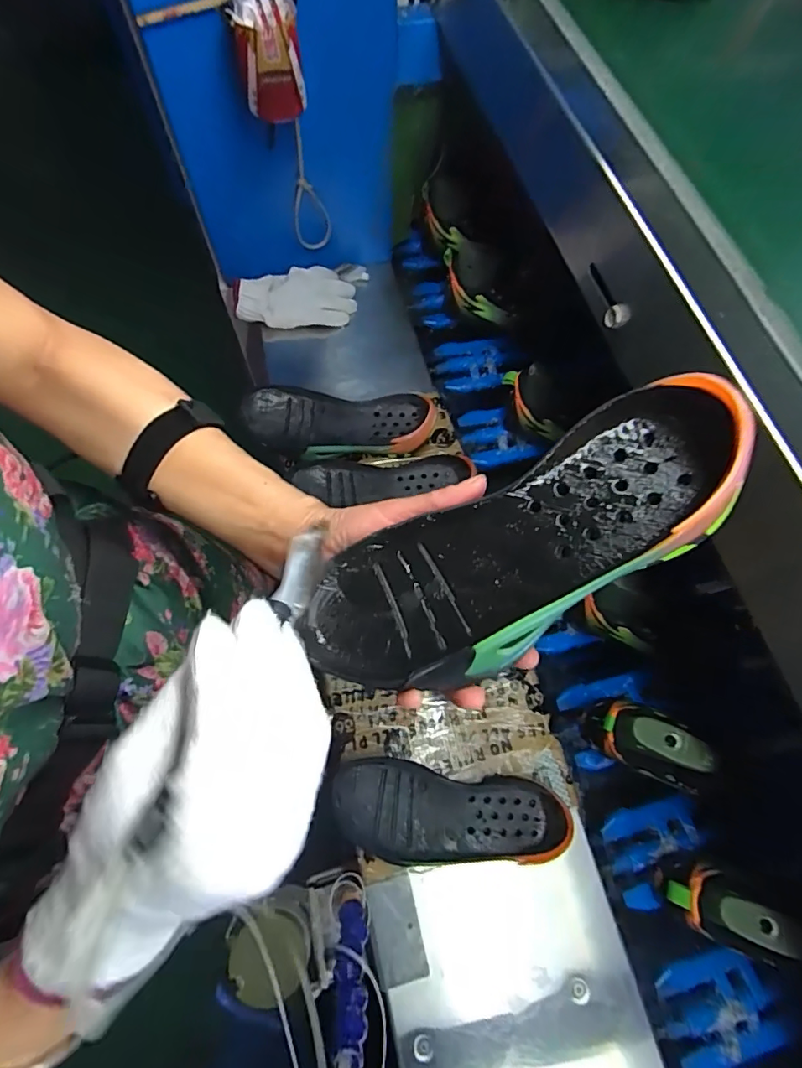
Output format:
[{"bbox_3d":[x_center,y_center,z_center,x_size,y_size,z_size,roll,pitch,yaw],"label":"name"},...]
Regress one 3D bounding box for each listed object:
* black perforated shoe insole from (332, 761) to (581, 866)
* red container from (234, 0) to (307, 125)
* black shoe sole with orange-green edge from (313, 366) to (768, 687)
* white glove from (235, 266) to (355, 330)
[{"bbox_3d":[0.054,0.289,0.511,0.227,0.030,0.091,3,64,0],"label":"black perforated shoe insole"},{"bbox_3d":[-0.143,-0.516,0.536,0.065,0.088,0.071,-11,65,-6],"label":"red container"},{"bbox_3d":[0.052,0.008,0.250,0.233,0.041,0.087,-30,66,14],"label":"black shoe sole with orange-green edge"},{"bbox_3d":[-0.162,-0.366,0.770,0.179,0.025,0.101,-15,89,-13],"label":"white glove"}]

